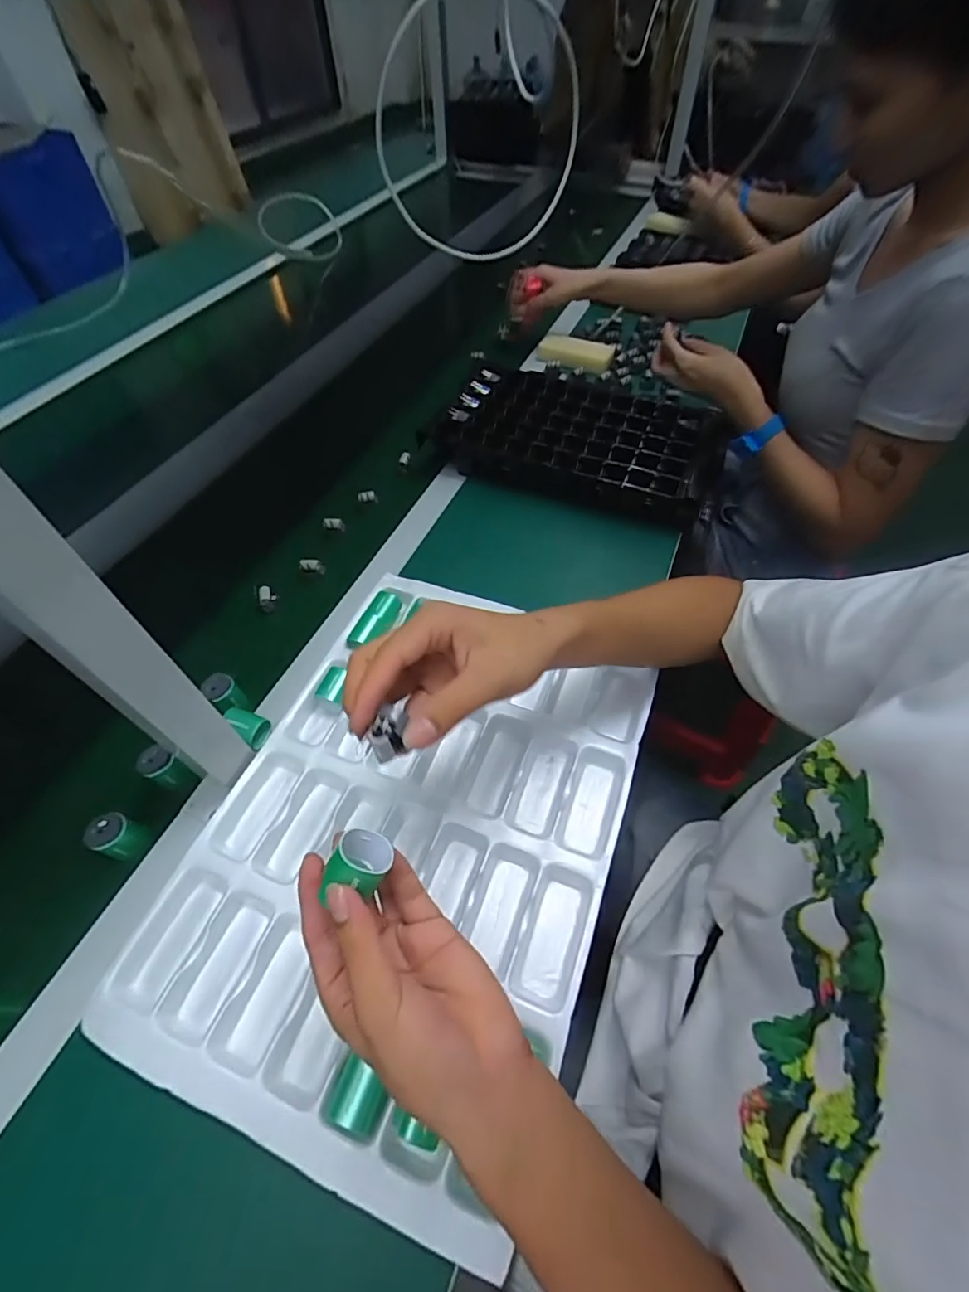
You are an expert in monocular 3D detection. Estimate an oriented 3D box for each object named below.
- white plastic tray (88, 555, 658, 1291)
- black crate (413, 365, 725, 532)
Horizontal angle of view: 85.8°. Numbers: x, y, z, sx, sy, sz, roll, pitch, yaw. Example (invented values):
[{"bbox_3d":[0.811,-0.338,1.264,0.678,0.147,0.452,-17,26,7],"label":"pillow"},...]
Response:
[{"bbox_3d":[-0.057,0.142,0.453,0.319,0.039,0.450,19,56,12],"label":"white plastic tray"},{"bbox_3d":[0.129,-0.285,0.725,0.379,0.061,0.228,18,56,12],"label":"black crate"}]

